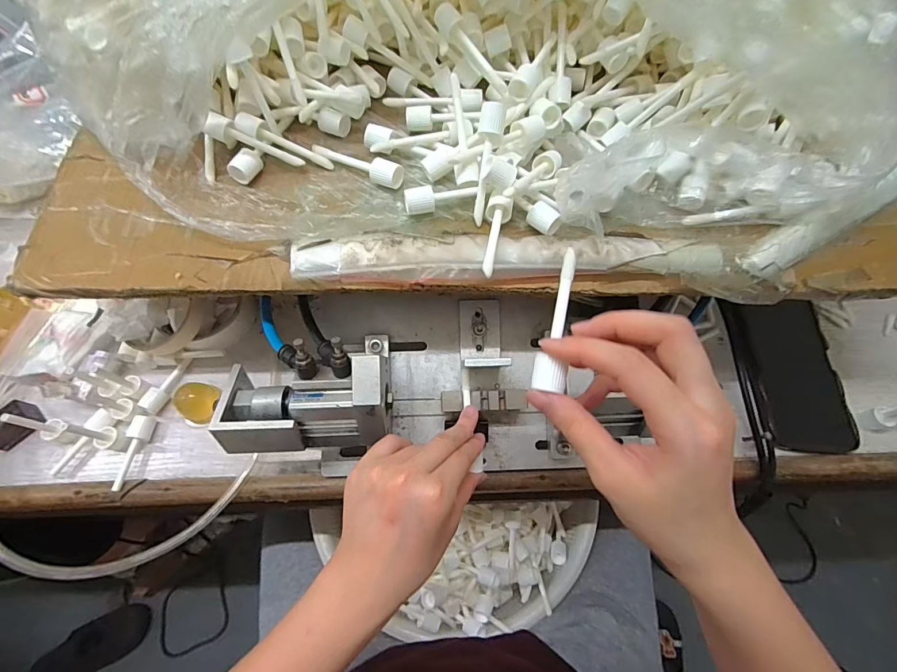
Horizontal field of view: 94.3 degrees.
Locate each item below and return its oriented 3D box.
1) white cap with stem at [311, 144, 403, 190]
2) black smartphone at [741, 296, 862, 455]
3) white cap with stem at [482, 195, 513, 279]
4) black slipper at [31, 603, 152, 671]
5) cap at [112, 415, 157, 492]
[{"bbox_3d":[-0.073,-0.138,0.326,0.080,0.020,0.020,29,70,12],"label":"white cap with stem"},{"bbox_3d":[0.346,0.035,0.414,0.076,0.014,0.156,7,67,3],"label":"black smartphone"},{"bbox_3d":[0.031,-0.071,0.292,0.018,0.017,0.077,13,67,5],"label":"white cap with stem"},{"bbox_3d":[-0.746,0.652,0.870,0.220,0.060,0.091,-24,69,-10],"label":"black slipper"},{"bbox_3d":[-0.283,0.104,0.373,0.014,0.016,0.064,9,67,3],"label":"cap"}]

